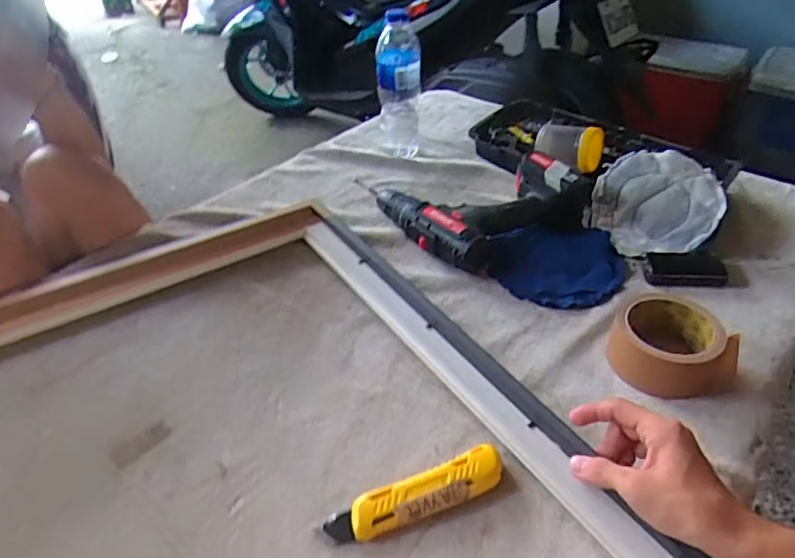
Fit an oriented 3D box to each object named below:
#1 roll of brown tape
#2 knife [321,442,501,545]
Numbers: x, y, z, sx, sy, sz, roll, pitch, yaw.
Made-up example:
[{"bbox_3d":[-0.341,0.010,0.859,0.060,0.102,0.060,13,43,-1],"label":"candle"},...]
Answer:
[{"bbox_3d":[0.259,0.066,0.528,0.108,0.053,0.090,27,46,28],"label":"roll of brown tape"},{"bbox_3d":[0.015,0.166,0.430,0.142,0.019,0.034,-13,42,-17],"label":"knife"}]

